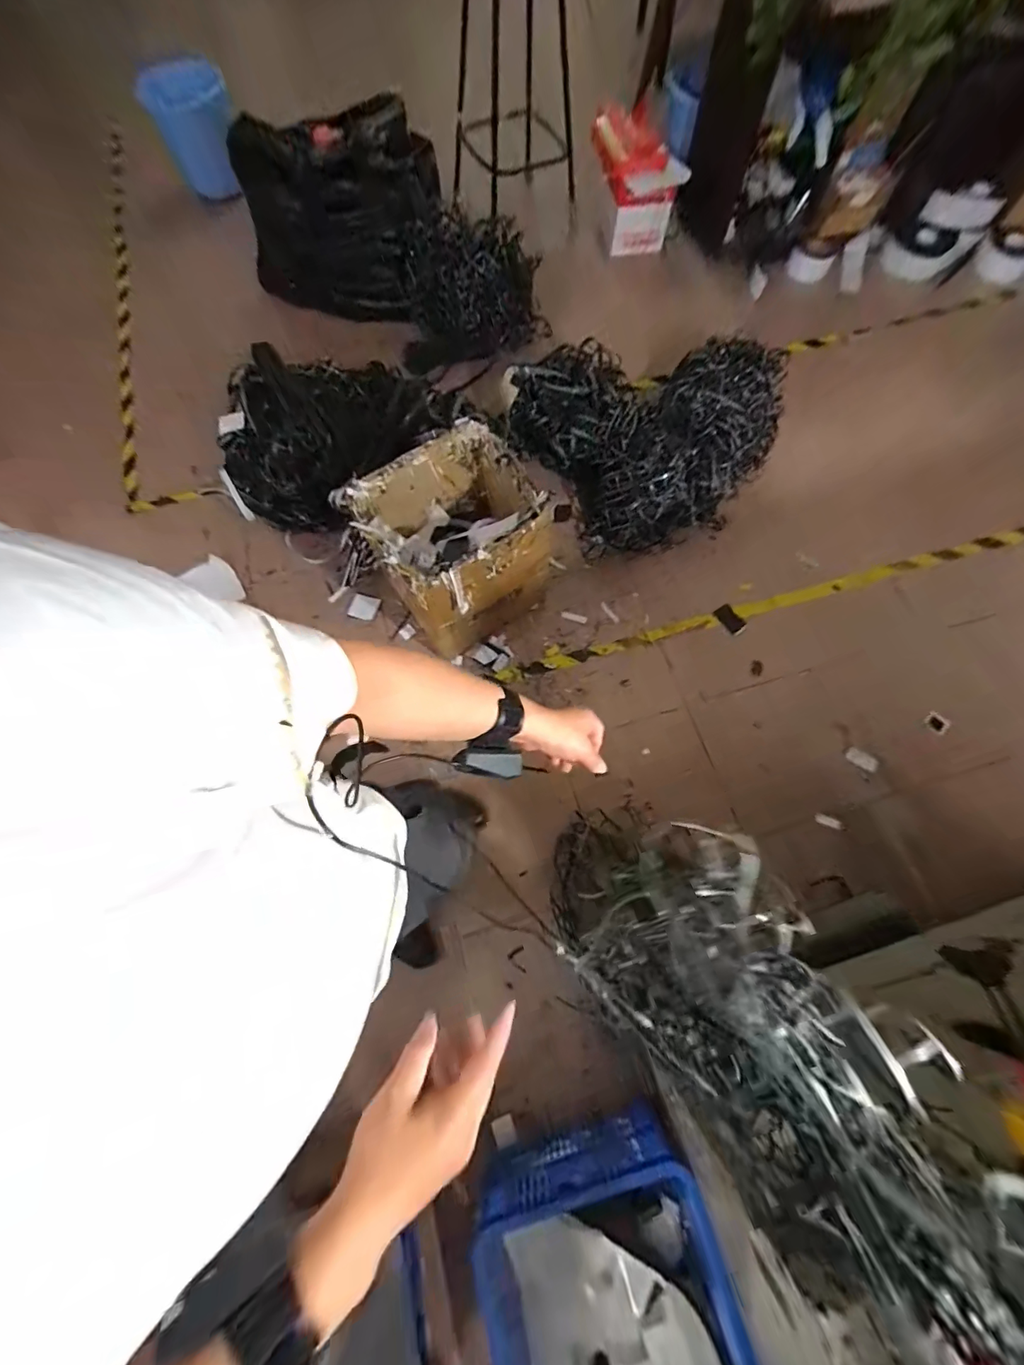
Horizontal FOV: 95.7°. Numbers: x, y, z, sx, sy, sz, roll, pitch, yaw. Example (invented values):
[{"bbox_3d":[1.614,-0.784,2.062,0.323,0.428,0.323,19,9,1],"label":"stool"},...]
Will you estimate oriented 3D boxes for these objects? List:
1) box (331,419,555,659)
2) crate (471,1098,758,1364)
[{"bbox_3d":[-0.148,-0.366,1.252,0.419,0.381,0.410,-33,74,-10],"label":"box"},{"bbox_3d":[0.176,1.228,0.853,0.484,0.258,0.587,-15,72,-4],"label":"crate"}]

